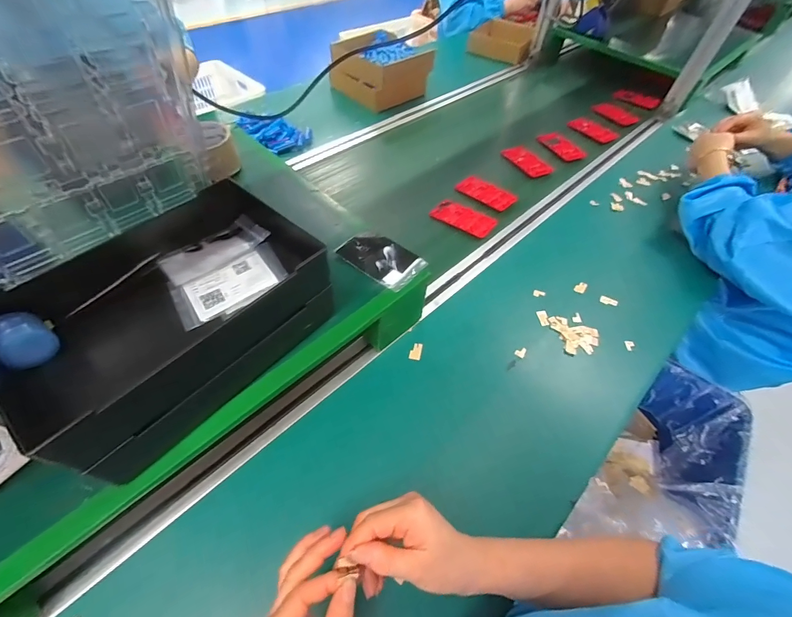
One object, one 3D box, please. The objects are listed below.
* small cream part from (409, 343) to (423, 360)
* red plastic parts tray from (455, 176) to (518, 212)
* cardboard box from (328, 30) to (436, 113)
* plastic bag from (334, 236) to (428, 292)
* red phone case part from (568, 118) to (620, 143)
[{"bbox_3d":[0.030,0.063,0.538,0.016,0.006,0.027,12,54,5],"label":"small cream part"},{"bbox_3d":[0.189,-0.246,0.762,0.127,0.011,0.067,35,59,20],"label":"red plastic parts tray"},{"bbox_3d":[-0.041,-0.644,0.969,0.206,0.113,0.192,35,59,20],"label":"cardboard box"},{"bbox_3d":[-0.019,-0.069,0.491,0.106,0.008,0.072,34,58,19],"label":"plastic bag"},{"bbox_3d":[0.522,-0.472,0.960,0.120,0.011,0.070,39,60,22],"label":"red phone case part"}]

